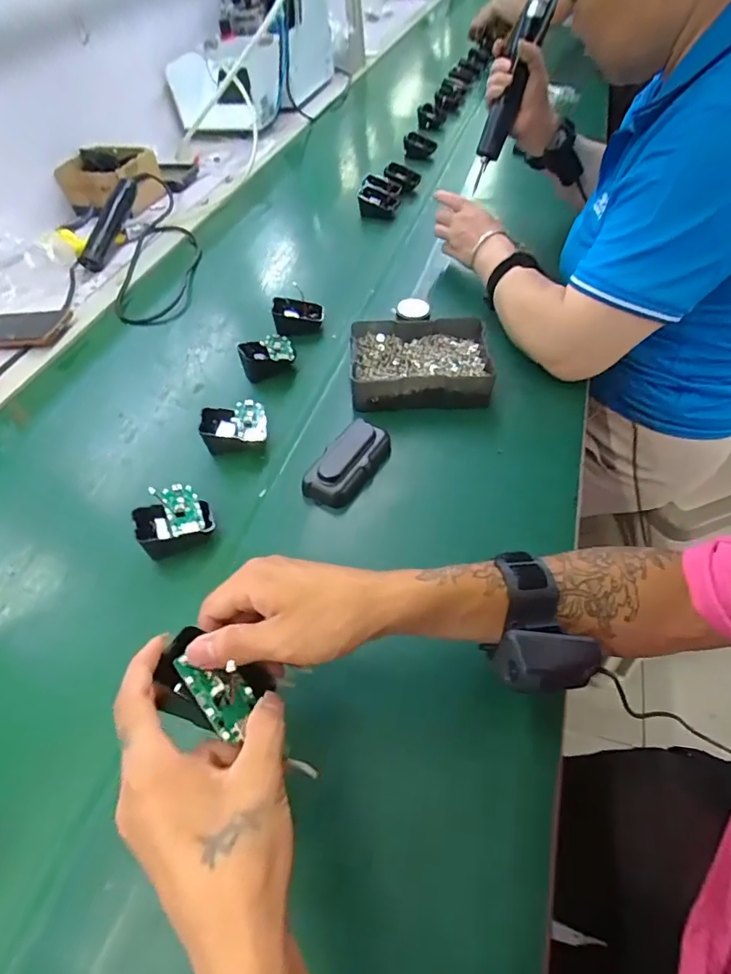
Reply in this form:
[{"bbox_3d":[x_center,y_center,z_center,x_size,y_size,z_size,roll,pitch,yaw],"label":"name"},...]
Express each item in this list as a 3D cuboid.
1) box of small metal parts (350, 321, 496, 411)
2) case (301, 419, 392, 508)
[{"bbox_3d":[0.064,-0.150,0.611,0.159,0.048,0.135,-5,49,2],"label":"box of small metal parts"},{"bbox_3d":[-0.015,-0.025,0.524,0.049,0.031,0.104,22,55,23],"label":"case"}]

